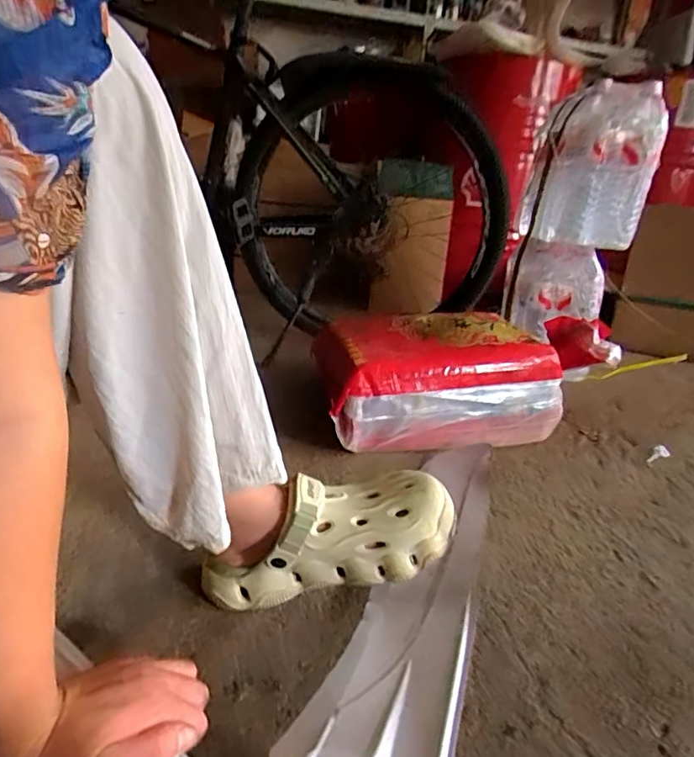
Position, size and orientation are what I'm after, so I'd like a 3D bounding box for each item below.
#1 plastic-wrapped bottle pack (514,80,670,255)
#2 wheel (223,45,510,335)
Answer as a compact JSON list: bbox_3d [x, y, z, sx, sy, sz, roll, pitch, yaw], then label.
[{"bbox_3d":[0.537,-0.468,1.168,0.241,0.309,0.216,8,19,15],"label":"plastic-wrapped bottle pack"},{"bbox_3d":[0.047,-0.388,1.208,0.636,0.532,0.102,5,19,7],"label":"wheel"}]

